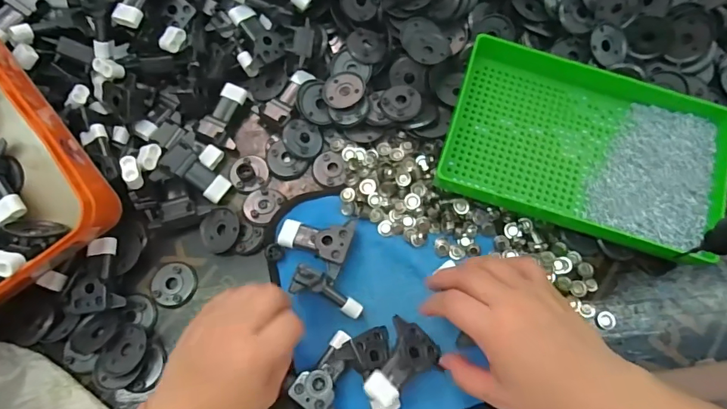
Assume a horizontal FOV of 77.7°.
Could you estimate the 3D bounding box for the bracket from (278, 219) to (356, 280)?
[{"bbox_3d":[-0.044,0.032,0.405,0.064,0.023,0.051,17,72,7],"label":"bracket"}]

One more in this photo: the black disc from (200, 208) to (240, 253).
[{"bbox_3d":[-0.133,0.024,0.422,0.039,0.004,0.040,-2,81,15],"label":"black disc"}]

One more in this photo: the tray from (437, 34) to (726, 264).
[{"bbox_3d":[0.201,-0.053,0.420,0.236,0.041,0.156,20,72,8],"label":"tray"}]

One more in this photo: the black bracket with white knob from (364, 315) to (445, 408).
[{"bbox_3d":[0.031,0.132,0.355,0.044,0.026,0.074,22,73,9],"label":"black bracket with white knob"}]

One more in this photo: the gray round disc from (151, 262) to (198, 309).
[{"bbox_3d":[-0.173,0.073,0.413,0.039,0.006,0.041,0,71,1],"label":"gray round disc"}]

